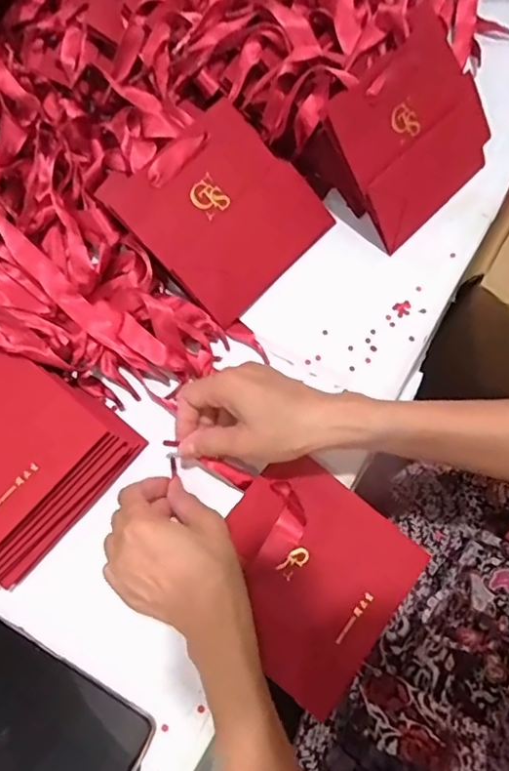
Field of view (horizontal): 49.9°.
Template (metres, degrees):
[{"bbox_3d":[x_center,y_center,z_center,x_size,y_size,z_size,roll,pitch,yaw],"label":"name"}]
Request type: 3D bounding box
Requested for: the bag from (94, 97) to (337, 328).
[{"bbox_3d":[-0.025,-0.150,0.472,0.152,0.014,0.146,46,77,-20],"label":"bag"}]

